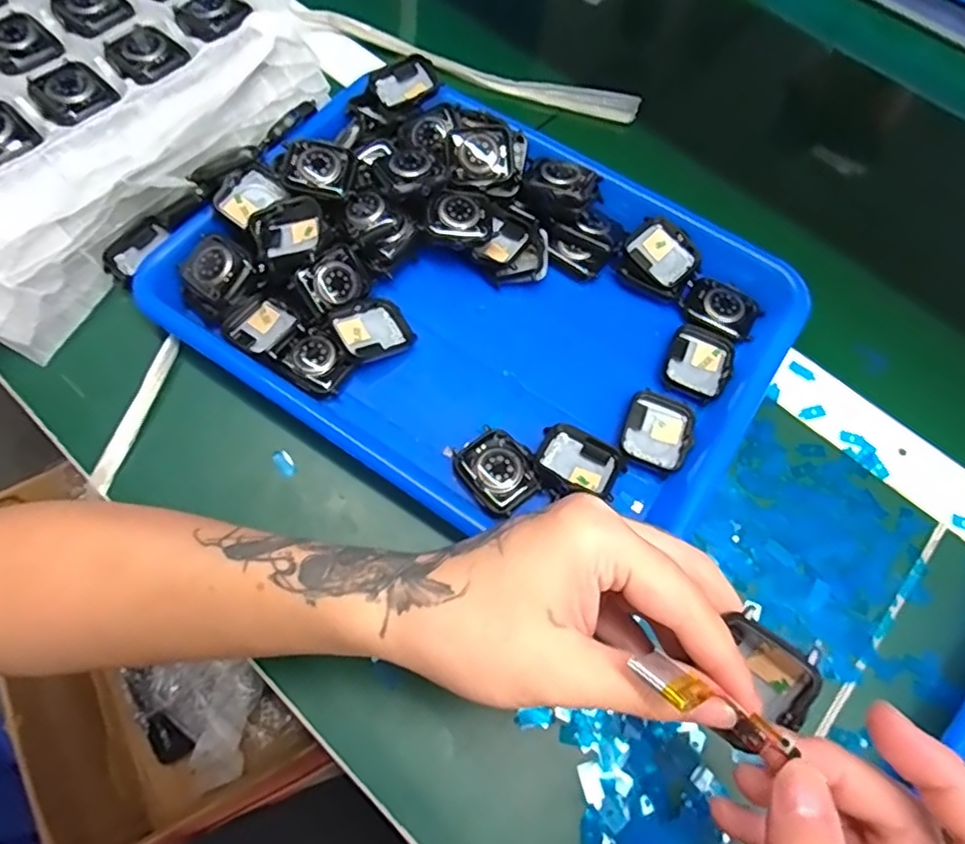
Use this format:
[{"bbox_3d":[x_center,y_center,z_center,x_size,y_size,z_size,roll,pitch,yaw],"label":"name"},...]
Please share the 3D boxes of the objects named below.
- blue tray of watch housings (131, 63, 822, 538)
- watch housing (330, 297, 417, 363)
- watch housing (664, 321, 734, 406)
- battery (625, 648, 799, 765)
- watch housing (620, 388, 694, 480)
[{"bbox_3d":[0.002,-0.076,0.361,0.322,0.047,0.247,33,68,12],"label":"blue tray of watch housings"},{"bbox_3d":[-0.064,-0.053,0.359,0.042,0.014,0.036,-31,71,-16],"label":"watch housing"},{"bbox_3d":[0.129,-0.035,0.363,0.035,0.009,0.046,23,66,7],"label":"watch housing"},{"bbox_3d":[0.073,0.090,0.194,0.054,0.015,0.012,36,67,-10],"label":"battery"},{"bbox_3d":[0.099,0.005,0.343,0.036,0.005,0.045,23,66,8],"label":"watch housing"}]

